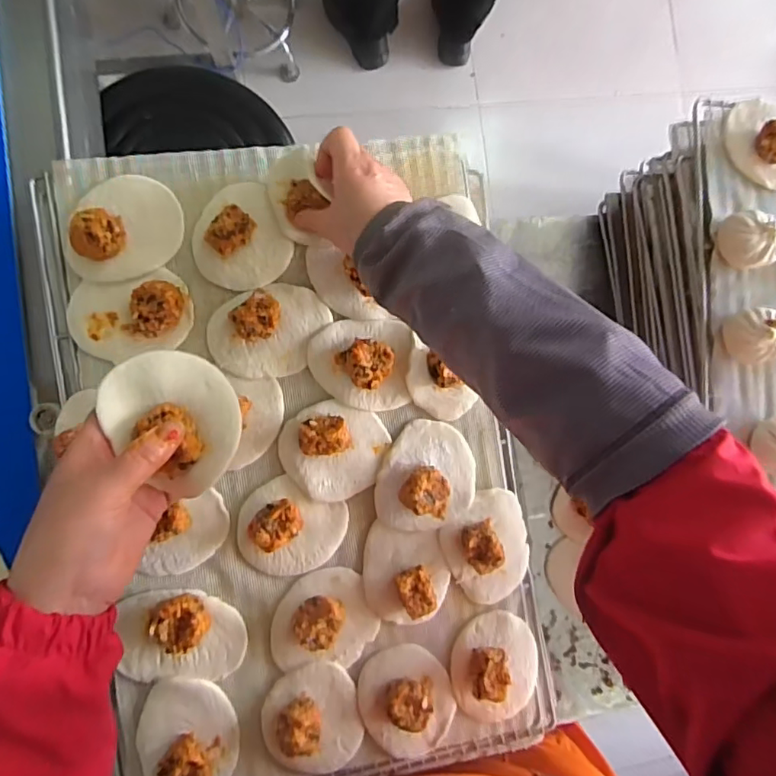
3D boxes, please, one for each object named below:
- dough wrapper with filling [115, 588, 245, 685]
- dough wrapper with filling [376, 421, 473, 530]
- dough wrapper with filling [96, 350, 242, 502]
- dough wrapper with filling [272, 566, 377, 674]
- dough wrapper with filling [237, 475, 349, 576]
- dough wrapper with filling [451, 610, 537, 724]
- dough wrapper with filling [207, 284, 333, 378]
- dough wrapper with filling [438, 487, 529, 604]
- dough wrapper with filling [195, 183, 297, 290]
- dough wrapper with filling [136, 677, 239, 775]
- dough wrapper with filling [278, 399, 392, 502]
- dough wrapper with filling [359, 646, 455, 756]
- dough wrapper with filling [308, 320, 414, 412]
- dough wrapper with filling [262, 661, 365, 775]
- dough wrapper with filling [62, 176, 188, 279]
[{"bbox_3d":[-0.181,0.221,0.468,0.103,0.023,0.077,3,88,-8],"label":"dough wrapper with filling"},{"bbox_3d":[0.040,0.085,0.501,0.091,0.029,0.102,13,87,-7],"label":"dough wrapper with filling"},{"bbox_3d":[-0.140,0.018,0.350,0.074,0.023,0.095,-43,94,-7],"label":"dough wrapper with filling"},{"bbox_3d":[-0.057,0.214,0.485,0.094,0.023,0.087,2,88,-8],"label":"dough wrapper with filling"},{"bbox_3d":[-0.091,0.131,0.482,0.092,0.031,0.083,28,85,-6],"label":"dough wrapper with filling"},{"bbox_3d":[0.106,0.271,0.506,0.087,0.034,0.103,-21,91,-8],"label":"dough wrapper with filling"},{"bbox_3d":[-0.107,-0.052,0.484,0.110,0.031,0.081,-14,90,-8],"label":"dough wrapper with filling"},{"bbox_3d":[0.099,0.154,0.507,0.083,0.032,0.104,-15,90,-8],"label":"dough wrapper with filling"},{"bbox_3d":[-0.134,-0.141,0.486,0.096,0.036,0.097,-29,92,-8],"label":"dough wrapper with filling"},{"bbox_3d":[-0.176,0.312,0.463,0.083,0.028,0.104,1,88,-8],"label":"dough wrapper with filling"},{"bbox_3d":[-0.051,0.058,0.489,0.095,0.028,0.088,0,88,-8],"label":"dough wrapper with filling"},{"bbox_3d":[0.020,0.296,0.494,0.083,0.028,0.104,-20,91,-8],"label":"dough wrapper with filling"},{"bbox_3d":[-0.024,-0.022,0.496,0.094,0.027,0.084,-1,88,-8],"label":"dough wrapper with filling"},{"bbox_3d":[-0.068,0.305,0.481,0.085,0.027,0.100,-14,90,-8],"label":"dough wrapper with filling"},{"bbox_3d":[-0.235,-0.143,0.468,0.096,0.035,0.100,9,87,-7],"label":"dough wrapper with filling"}]

